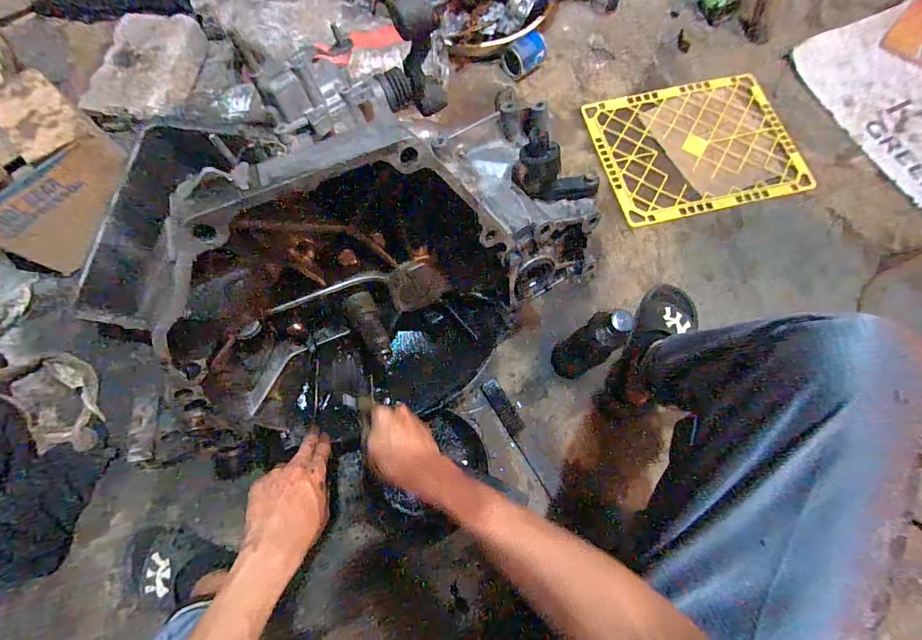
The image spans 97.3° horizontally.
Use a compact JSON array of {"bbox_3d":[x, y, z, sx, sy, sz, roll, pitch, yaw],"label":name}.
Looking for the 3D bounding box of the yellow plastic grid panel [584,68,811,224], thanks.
[{"bbox_3d":[0.522,-0.396,0.902,0.418,0.016,0.327,-13,74,-5],"label":"yellow plastic grid panel"}]

